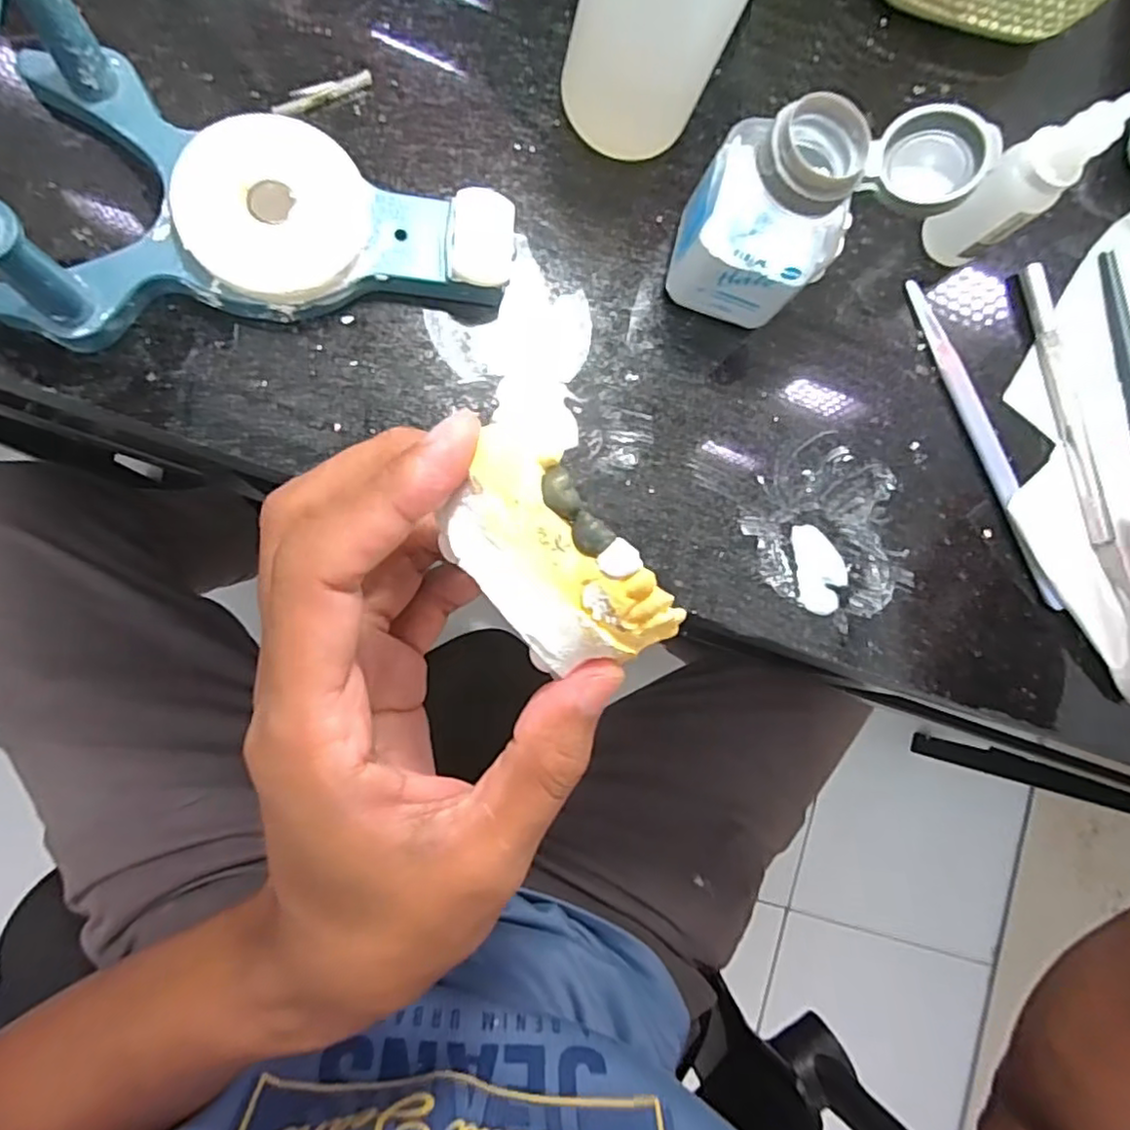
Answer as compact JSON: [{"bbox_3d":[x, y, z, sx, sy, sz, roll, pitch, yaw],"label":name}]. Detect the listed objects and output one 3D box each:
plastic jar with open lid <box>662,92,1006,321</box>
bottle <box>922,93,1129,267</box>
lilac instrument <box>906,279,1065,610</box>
[{"bbox_3d":[0.074,-0.108,0.208,0.072,0.073,0.040,3,85,-11],"label":"plastic jar with open lid"},{"bbox_3d":[0.159,-0.131,0.227,0.019,0.067,0.023,-32,93,-12],"label":"bottle"},{"bbox_3d":[0.164,-0.047,0.253,0.009,0.006,0.137,-21,91,-12],"label":"lilac instrument"}]

